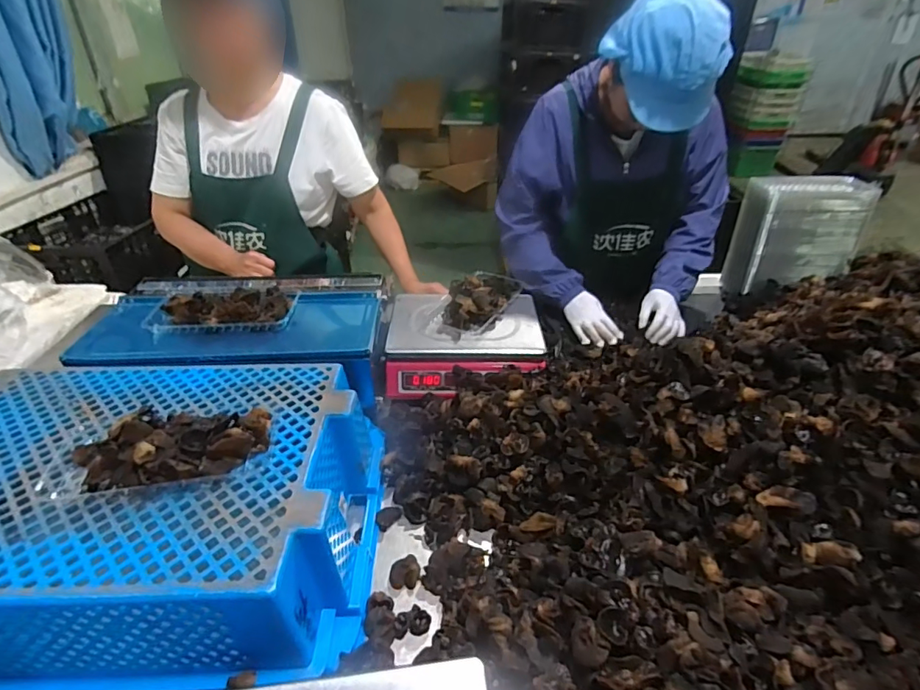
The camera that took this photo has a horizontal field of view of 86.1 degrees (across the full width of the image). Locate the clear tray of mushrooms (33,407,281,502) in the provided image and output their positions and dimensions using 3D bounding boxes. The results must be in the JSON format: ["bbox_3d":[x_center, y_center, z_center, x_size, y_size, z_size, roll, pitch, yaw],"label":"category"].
[{"bbox_3d":[-0.352,0.106,0.583,0.243,0.049,0.134,-2,34,-2],"label":"clear tray of mushrooms"}]

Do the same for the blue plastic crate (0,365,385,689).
[{"bbox_3d":[-0.387,0.198,0.625,0.543,0.156,0.386,0,34,0],"label":"blue plastic crate"}]

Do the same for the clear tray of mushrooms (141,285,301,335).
[{"bbox_3d":[-0.409,-0.058,0.856,0.236,0.057,0.099,-1,34,0],"label":"clear tray of mushrooms"}]

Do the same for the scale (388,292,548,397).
[{"bbox_3d":[0.009,-0.009,0.987,0.286,0.083,0.286,-1,34,0],"label":"scale"}]

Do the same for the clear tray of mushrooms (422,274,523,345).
[{"bbox_3d":[0.030,-0.090,0.989,0.126,0.053,0.220,20,39,28],"label":"clear tray of mushrooms"}]

